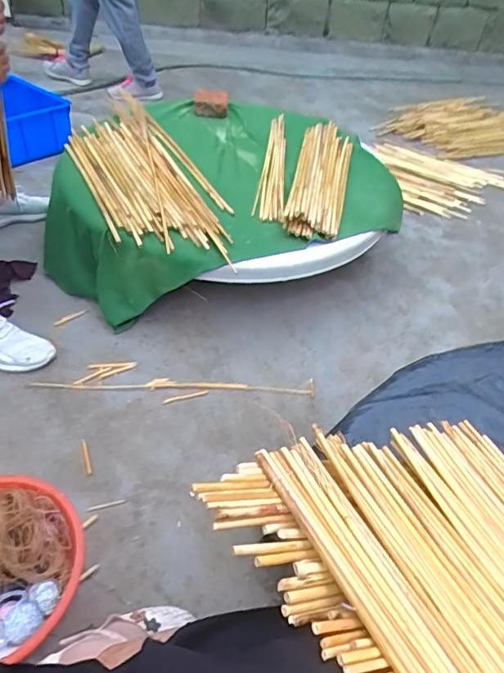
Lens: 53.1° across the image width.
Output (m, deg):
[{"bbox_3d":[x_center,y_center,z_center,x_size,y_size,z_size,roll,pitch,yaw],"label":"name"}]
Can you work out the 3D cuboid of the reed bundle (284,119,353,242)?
[{"bbox_3d":[0.191,-0.448,1.383,0.146,0.050,0.605,10,41,6],"label":"reed bundle"}]

